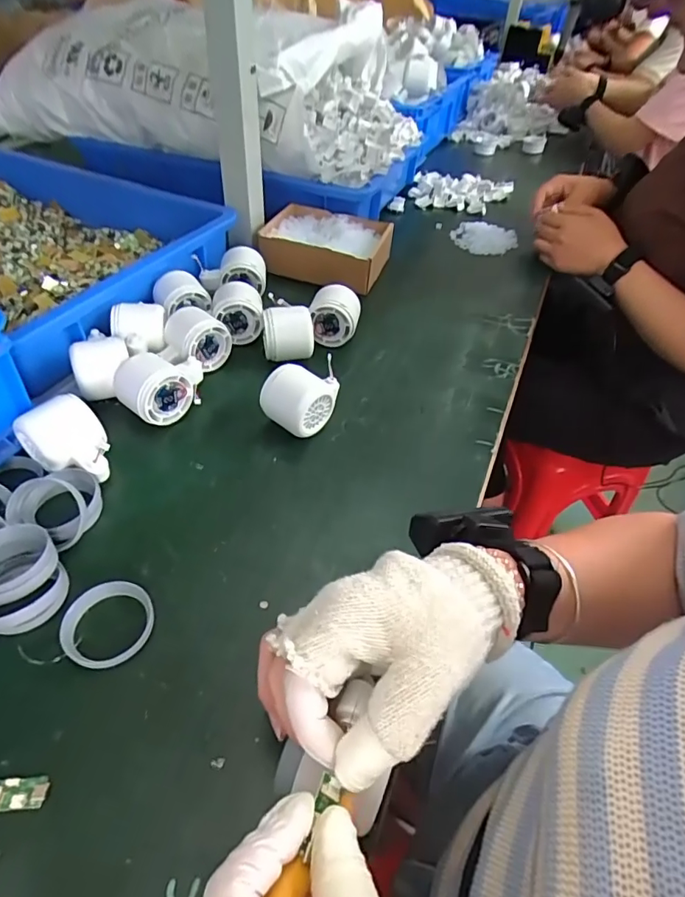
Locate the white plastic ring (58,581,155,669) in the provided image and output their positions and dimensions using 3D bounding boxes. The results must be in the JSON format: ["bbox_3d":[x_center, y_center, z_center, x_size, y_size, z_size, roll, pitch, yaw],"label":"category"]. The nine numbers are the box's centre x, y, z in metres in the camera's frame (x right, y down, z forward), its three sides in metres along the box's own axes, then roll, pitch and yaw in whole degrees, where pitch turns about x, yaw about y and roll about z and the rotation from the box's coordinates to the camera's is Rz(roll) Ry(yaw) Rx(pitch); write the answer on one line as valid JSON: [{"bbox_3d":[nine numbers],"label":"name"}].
[{"bbox_3d":[-0.161,0.121,0.343,0.060,0.012,0.055,3,46,-3],"label":"white plastic ring"}]

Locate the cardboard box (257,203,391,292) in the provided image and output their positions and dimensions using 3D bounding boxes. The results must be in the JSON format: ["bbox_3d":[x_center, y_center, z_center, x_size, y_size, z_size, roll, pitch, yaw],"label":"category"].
[{"bbox_3d":[-0.023,-0.298,0.729,0.164,0.052,0.143,15,47,9],"label":"cardboard box"}]

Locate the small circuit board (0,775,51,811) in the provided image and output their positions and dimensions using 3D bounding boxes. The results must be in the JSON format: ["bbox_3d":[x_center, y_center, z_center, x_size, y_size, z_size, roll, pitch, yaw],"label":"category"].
[{"bbox_3d":[-0.184,0.194,0.280,0.032,0.004,0.016,-1,47,-6],"label":"small circuit board"}]

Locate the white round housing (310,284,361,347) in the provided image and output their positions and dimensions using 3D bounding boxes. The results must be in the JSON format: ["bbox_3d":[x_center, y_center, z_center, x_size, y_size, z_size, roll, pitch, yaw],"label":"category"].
[{"bbox_3d":[-0.008,-0.159,0.593,0.054,0.054,0.045,7,46,1],"label":"white round housing"}]

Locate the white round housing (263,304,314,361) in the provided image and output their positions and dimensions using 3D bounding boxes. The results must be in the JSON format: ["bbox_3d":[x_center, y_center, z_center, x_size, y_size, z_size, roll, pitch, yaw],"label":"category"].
[{"bbox_3d":[-0.063,-0.131,0.570,0.057,0.049,0.050,-6,48,-11],"label":"white round housing"}]

